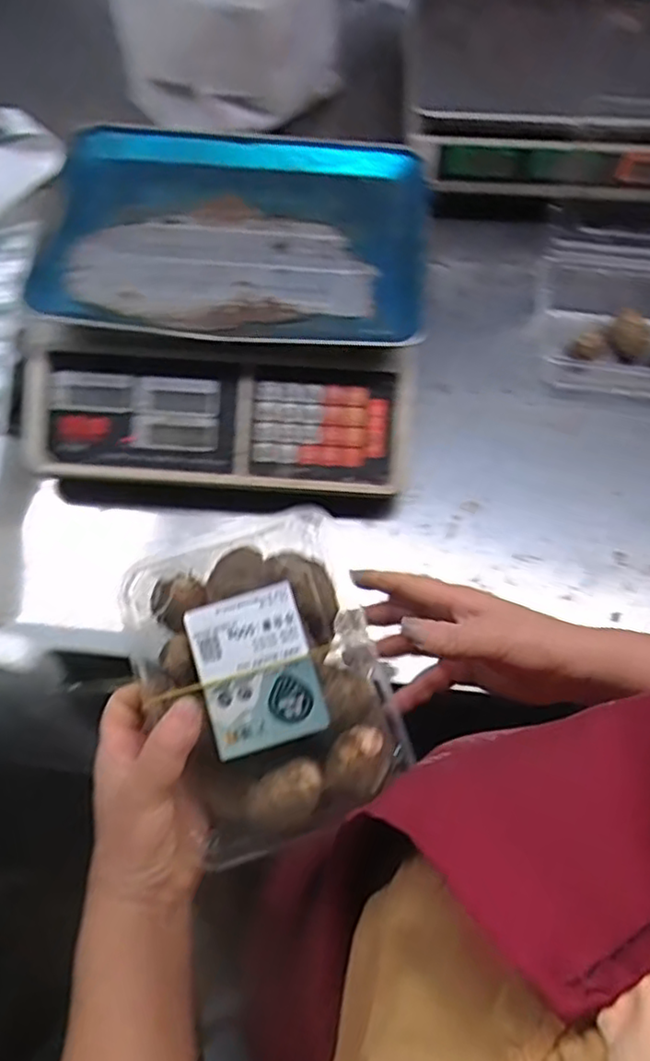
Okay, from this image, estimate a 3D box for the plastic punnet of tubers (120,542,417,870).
[{"bbox_3d":[-0.029,0.090,0.387,0.118,0.070,0.153,-22,82,-2],"label":"plastic punnet of tubers"}]

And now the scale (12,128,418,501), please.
[{"bbox_3d":[-0.089,-0.190,0.592,0.339,0.121,0.306,8,64,1],"label":"scale"}]

